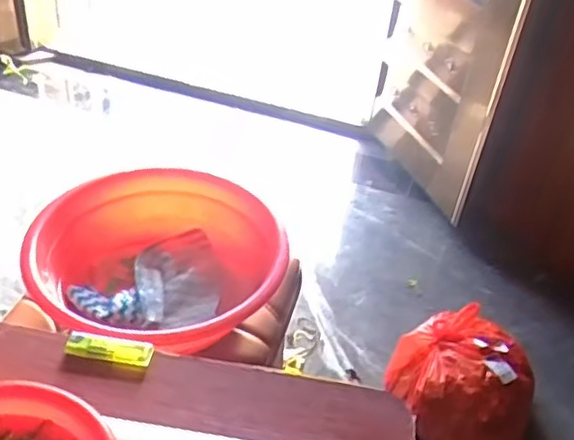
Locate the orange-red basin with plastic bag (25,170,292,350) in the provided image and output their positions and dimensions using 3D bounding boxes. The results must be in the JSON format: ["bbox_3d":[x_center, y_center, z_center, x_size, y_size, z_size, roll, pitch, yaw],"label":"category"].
[{"bbox_3d":[-0.158,0.054,0.871,0.298,0.099,0.338,9,35,3],"label":"orange-red basin with plastic bag"}]

